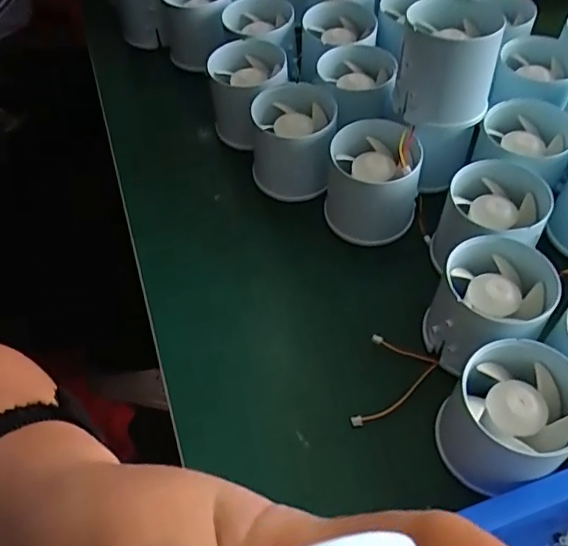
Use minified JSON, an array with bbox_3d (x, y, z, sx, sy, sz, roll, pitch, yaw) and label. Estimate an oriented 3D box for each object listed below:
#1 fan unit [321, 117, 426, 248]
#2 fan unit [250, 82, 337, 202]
[{"bbox_3d":[0.052,-0.050,0.339,0.051,0.052,0.060,5,54,6],"label":"fan unit"},{"bbox_3d":[0.007,-0.083,0.367,0.049,0.053,0.052,-1,54,1],"label":"fan unit"}]

